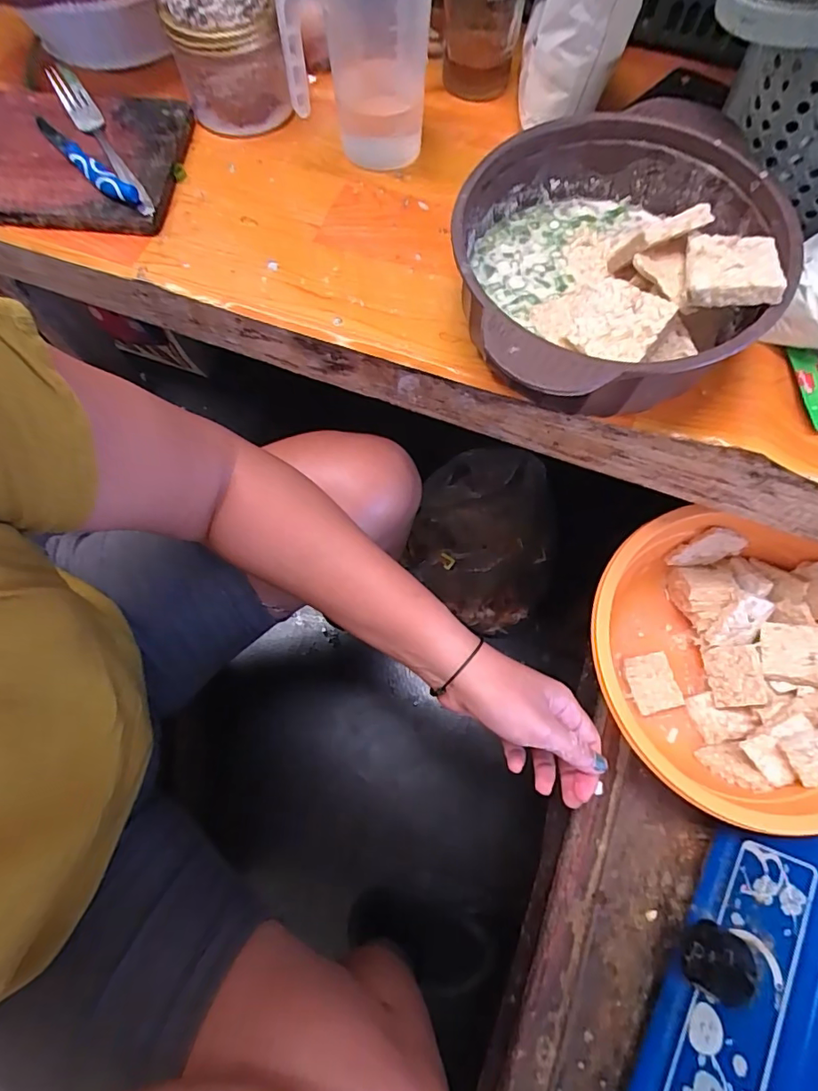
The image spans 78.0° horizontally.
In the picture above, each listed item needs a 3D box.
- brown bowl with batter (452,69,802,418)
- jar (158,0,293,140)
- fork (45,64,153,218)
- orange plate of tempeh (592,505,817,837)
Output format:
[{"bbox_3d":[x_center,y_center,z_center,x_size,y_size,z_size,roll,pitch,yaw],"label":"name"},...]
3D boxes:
[{"bbox_3d":[0.130,-0.185,0.336,0.201,0.071,0.206,0,70,0],"label":"brown bowl with batter"},{"bbox_3d":[-0.156,-0.426,0.443,0.092,0.076,0.081,-20,71,-7],"label":"jar"},{"bbox_3d":[-0.261,-0.348,0.432,0.023,0.019,0.192,-33,73,-11],"label":"fork"},{"bbox_3d":[0.290,0.112,0.466,0.253,0.103,0.246,0,70,0],"label":"orange plate of tempeh"}]

